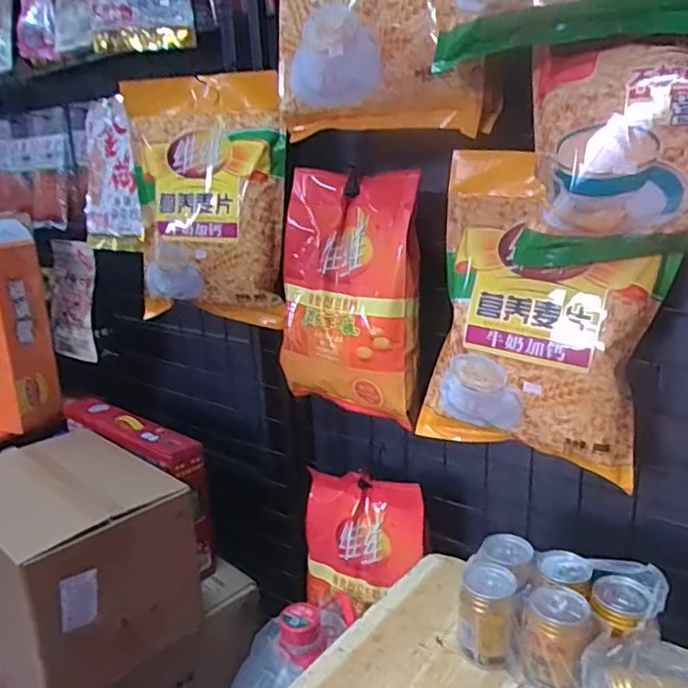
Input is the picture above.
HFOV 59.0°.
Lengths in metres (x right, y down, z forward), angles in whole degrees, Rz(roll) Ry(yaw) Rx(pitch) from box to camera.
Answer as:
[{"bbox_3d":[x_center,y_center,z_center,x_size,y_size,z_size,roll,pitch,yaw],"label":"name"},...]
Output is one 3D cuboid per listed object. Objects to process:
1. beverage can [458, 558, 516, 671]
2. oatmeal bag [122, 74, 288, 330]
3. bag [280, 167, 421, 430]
[{"bbox_3d":[0.161,0.304,0.682,0.057,0.091,0.070,3,17,20],"label":"beverage can"},{"bbox_3d":[-0.228,-0.228,0.978,0.277,0.366,0.062,6,18,27],"label":"oatmeal bag"},{"bbox_3d":[0.000,-0.071,0.904,0.229,0.339,0.076,13,22,42],"label":"bag"}]

